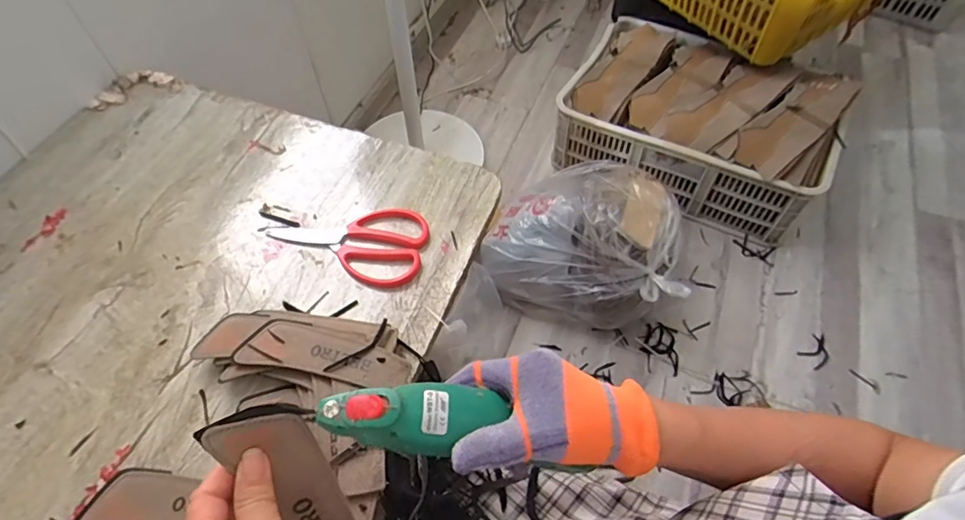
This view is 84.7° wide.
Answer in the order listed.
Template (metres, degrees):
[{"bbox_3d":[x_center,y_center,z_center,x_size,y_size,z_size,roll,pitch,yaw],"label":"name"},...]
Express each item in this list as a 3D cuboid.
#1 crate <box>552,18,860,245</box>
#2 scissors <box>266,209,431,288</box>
[{"bbox_3d":[0.504,-0.338,1.266,0.581,0.246,0.406,24,60,17],"label":"crate"},{"bbox_3d":[-0.154,-0.026,0.604,0.182,0.012,0.096,13,57,10],"label":"scissors"}]

